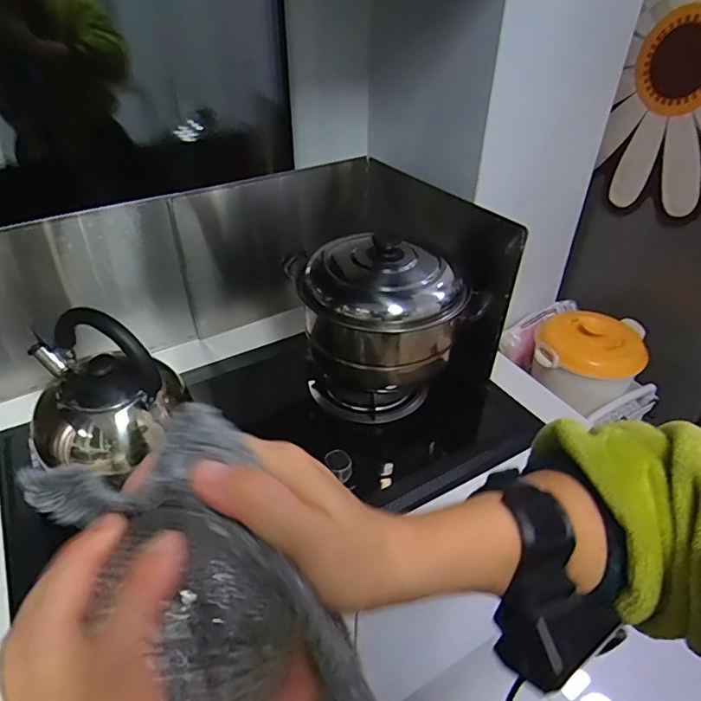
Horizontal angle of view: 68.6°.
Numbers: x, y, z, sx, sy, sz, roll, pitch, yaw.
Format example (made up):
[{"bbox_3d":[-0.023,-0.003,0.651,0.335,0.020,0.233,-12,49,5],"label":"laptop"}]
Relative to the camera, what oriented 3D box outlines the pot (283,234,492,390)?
[{"bbox_3d":[0.044,-0.070,0.834,0.242,0.204,0.257,0,38,0],"label":"pot"}]

